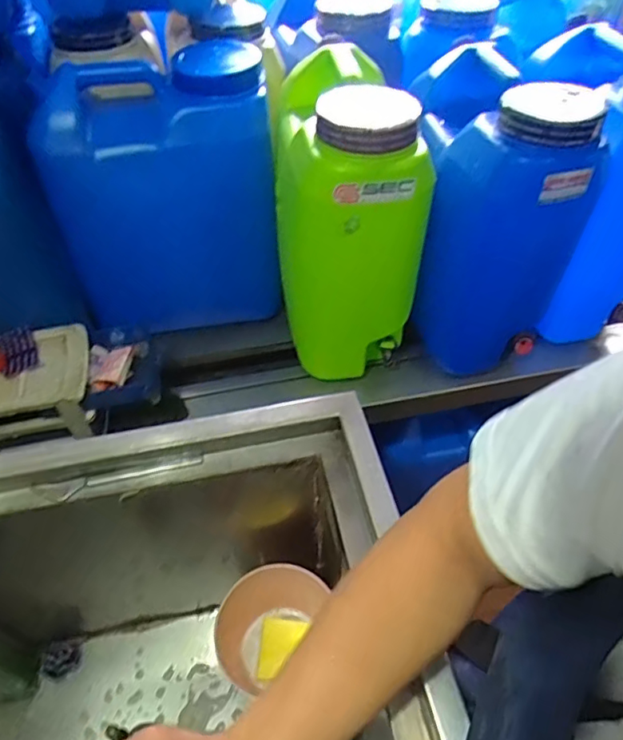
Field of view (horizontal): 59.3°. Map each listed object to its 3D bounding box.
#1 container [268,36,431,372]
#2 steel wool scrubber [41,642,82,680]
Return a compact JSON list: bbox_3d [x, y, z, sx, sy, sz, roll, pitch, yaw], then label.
[{"bbox_3d":[0.052,-0.206,0.804,0.192,0.410,0.235,-9,50,-7],"label":"container"},{"bbox_3d":[-0.352,0.409,0.772,0.039,0.031,0.045,5,49,5],"label":"steel wool scrubber"}]

